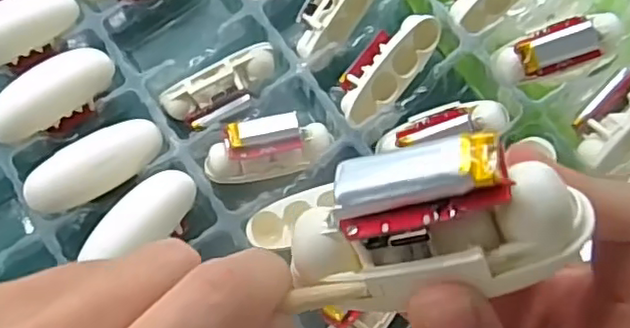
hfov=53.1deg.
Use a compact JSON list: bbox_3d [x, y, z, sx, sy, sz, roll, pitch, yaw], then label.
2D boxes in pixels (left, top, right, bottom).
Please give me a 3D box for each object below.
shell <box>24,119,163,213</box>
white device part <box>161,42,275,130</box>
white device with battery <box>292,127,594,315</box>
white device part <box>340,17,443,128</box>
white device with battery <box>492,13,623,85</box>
[{"bbox_3d":[-0.103,-0.002,0.294,0.064,0.012,0.026,-31,73,-14],"label":"shell"},{"bbox_3d":[-0.047,-0.038,0.318,0.061,0.014,0.026,-29,71,7],"label":"white device part"},{"bbox_3d":[0.024,0.010,0.136,0.057,0.024,0.033,-16,112,10],"label":"white device with battery"},{"bbox_3d":[0.035,-0.048,0.313,0.029,0.016,0.064,41,86,13],"label":"white device part"},{"bbox_3d":[0.114,-0.055,0.295,0.061,0.015,0.021,-20,70,4],"label":"white device with battery"}]

